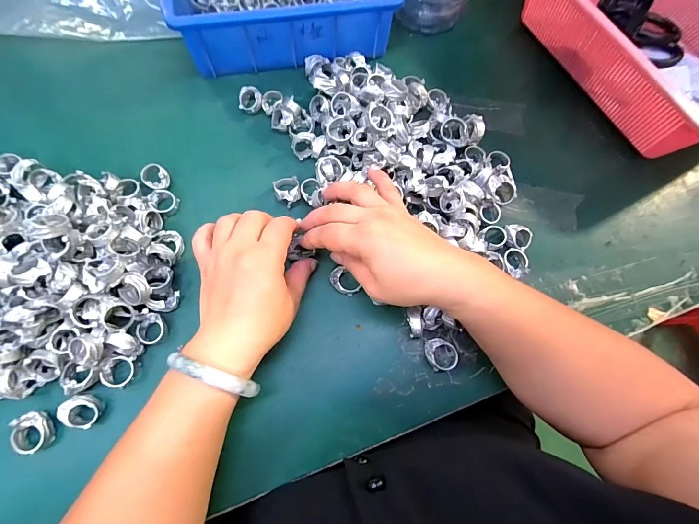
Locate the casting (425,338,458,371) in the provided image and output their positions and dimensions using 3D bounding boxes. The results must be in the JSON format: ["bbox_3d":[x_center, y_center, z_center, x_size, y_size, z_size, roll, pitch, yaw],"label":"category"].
[{"bbox_3d":[0.081,0.083,0.297,0.027,0.014,0.027,1,71,-2],"label":"casting"}]

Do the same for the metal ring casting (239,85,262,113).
[{"bbox_3d":[-0.109,-0.178,0.367,0.025,0.016,0.026,-10,72,-6],"label":"metal ring casting"}]

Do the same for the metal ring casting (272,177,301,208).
[{"bbox_3d":[-0.062,-0.070,0.336,0.024,0.018,0.029,-12,72,-6],"label":"metal ring casting"}]

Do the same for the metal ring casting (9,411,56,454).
[{"bbox_3d":[-0.248,0.133,0.260,0.021,0.017,0.029,-12,72,-6],"label":"metal ring casting"}]

